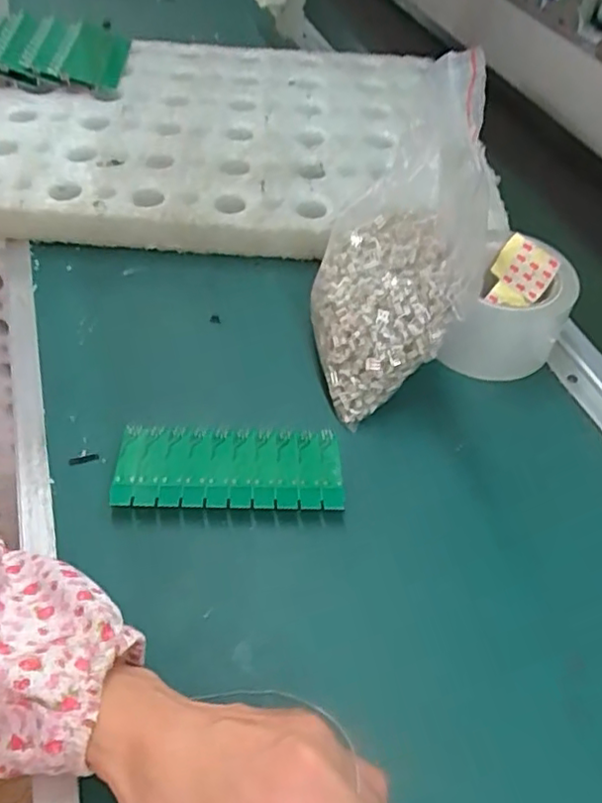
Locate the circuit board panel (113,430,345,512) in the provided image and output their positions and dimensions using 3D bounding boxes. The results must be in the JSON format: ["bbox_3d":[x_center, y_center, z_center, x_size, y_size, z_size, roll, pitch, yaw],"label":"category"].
[{"bbox_3d":[-0.044,0.040,0.394,0.135,0.018,0.059,1,49,-4],"label":"circuit board panel"}]

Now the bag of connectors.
[{"bbox_3d":[0.067,-0.099,0.417,0.106,0.235,0.080,22,7,18],"label":"bag of connectors"}]

